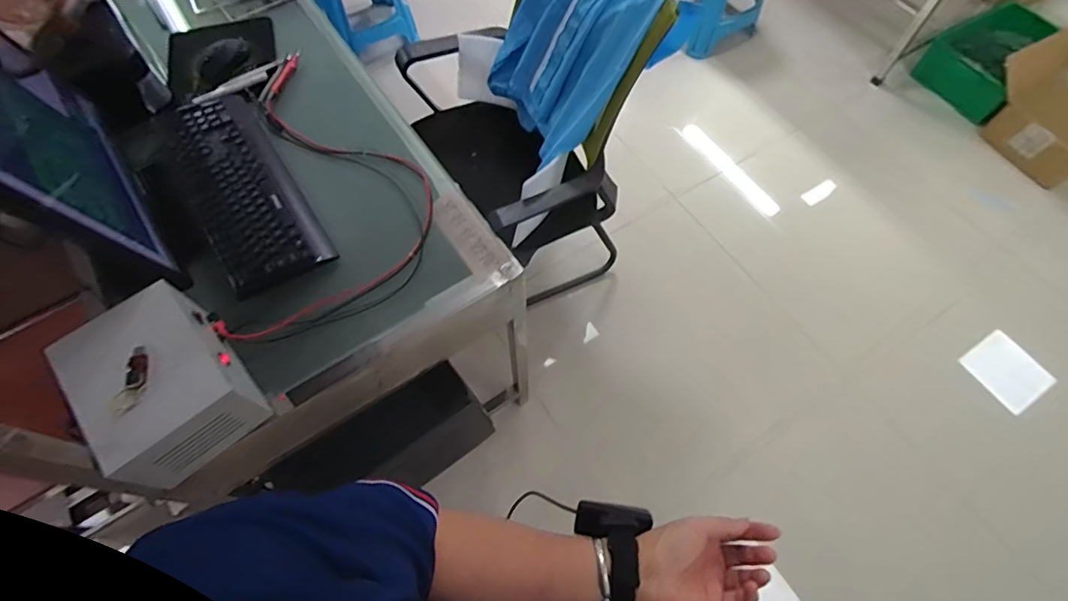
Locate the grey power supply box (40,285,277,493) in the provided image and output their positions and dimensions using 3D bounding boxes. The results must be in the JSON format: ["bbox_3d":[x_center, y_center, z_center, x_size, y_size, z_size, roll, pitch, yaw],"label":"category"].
[{"bbox_3d":[-0.475,0.104,0.656,0.150,0.119,0.194,-36,69,-16],"label":"grey power supply box"}]

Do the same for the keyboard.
[{"bbox_3d":[-0.498,-0.206,0.852,0.169,0.031,0.433,-30,67,-14],"label":"keyboard"}]

